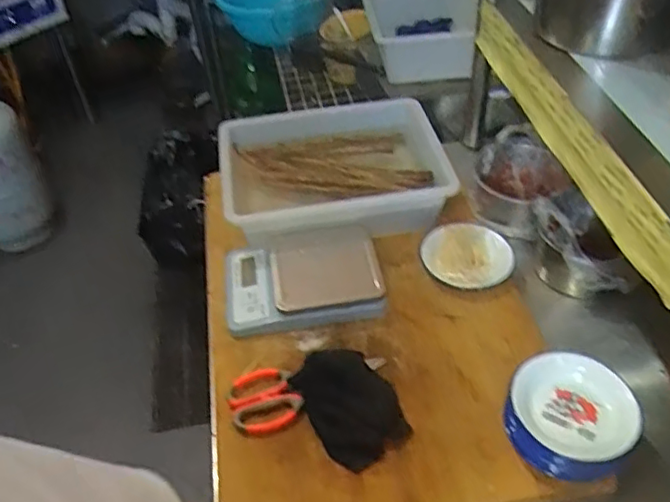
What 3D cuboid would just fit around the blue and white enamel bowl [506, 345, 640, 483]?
[{"bbox_3d":[0.264,0.185,0.682,0.128,0.078,0.126,-2,44,2],"label":"blue and white enamel bowl"}]

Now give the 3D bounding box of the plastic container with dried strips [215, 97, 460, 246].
[{"bbox_3d":[0.001,-0.128,1.001,0.367,0.094,0.268,-12,45,-8],"label":"plastic container with dried strips"}]

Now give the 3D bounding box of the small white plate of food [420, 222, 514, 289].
[{"bbox_3d":[0.196,-0.002,0.910,0.128,0.020,0.140,-4,44,0],"label":"small white plate of food"}]

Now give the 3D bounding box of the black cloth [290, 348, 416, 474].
[{"bbox_3d":[0.018,0.180,0.724,0.105,0.060,0.138,-27,49,-22],"label":"black cloth"}]

